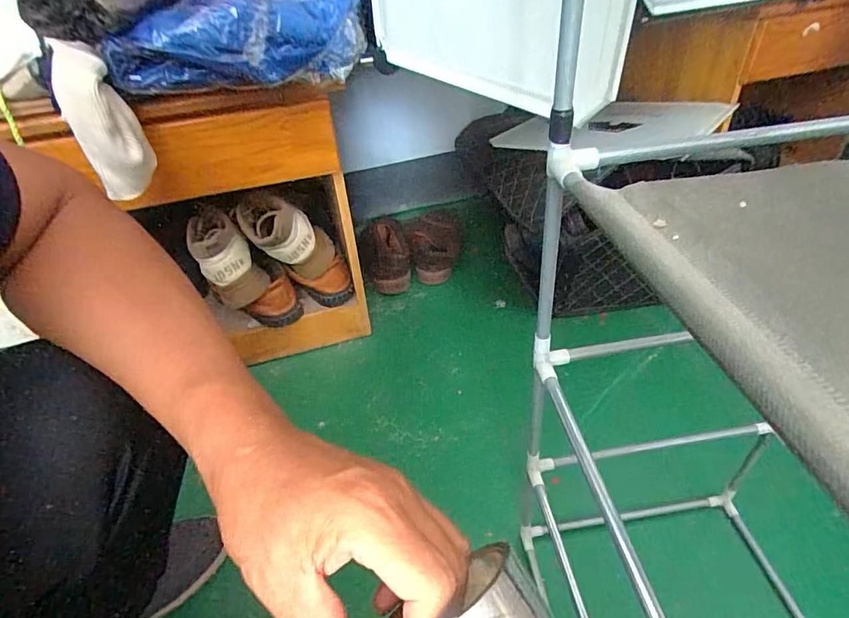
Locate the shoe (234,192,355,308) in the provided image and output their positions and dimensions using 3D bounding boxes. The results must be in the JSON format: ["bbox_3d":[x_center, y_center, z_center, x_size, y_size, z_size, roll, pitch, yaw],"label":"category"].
[{"bbox_3d":[-0.210,-0.098,0.813,0.092,0.239,0.088,-26,31,29],"label":"shoe"}]

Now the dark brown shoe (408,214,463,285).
[{"bbox_3d":[0.025,-0.154,1.107,0.122,0.084,0.227,-6,40,-1],"label":"dark brown shoe"}]

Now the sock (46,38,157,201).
[{"bbox_3d":[-0.344,-0.196,0.514,0.064,0.149,0.034,-22,43,-19],"label":"sock"}]

